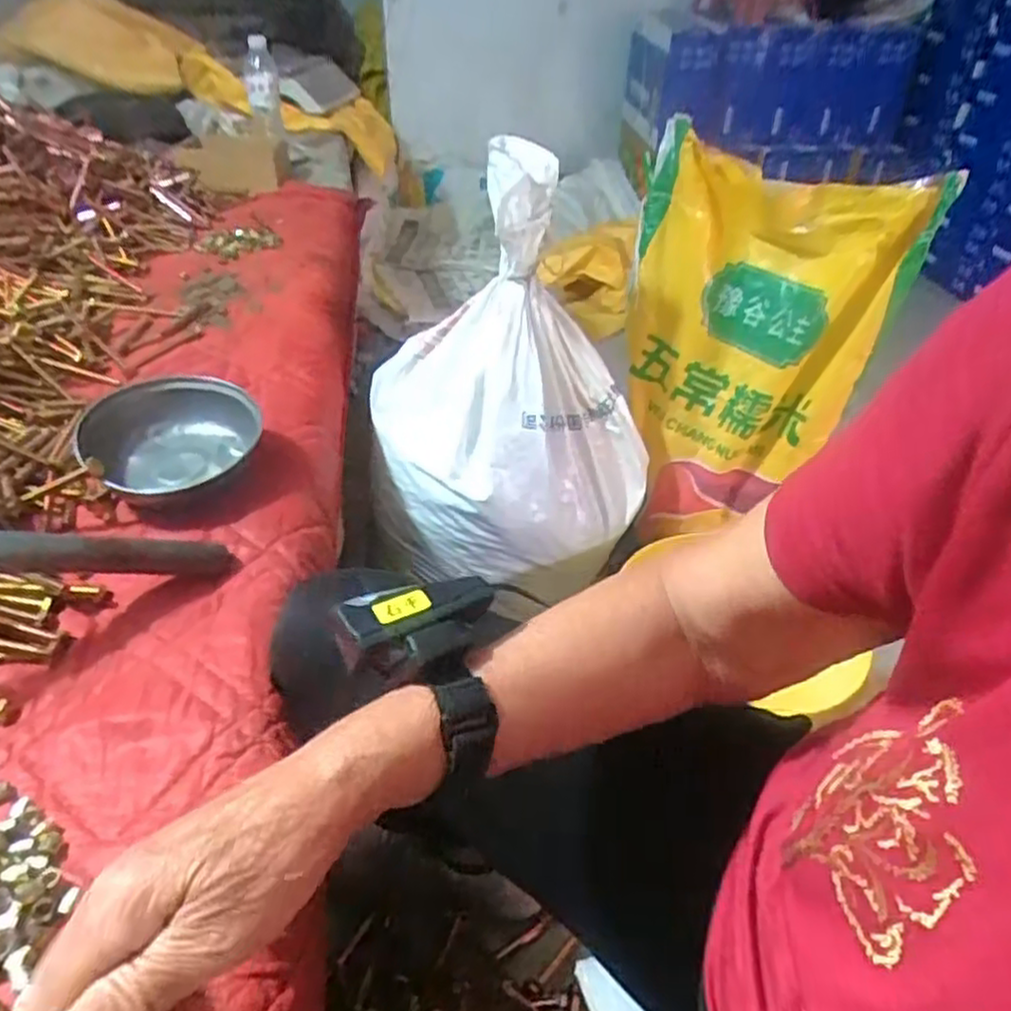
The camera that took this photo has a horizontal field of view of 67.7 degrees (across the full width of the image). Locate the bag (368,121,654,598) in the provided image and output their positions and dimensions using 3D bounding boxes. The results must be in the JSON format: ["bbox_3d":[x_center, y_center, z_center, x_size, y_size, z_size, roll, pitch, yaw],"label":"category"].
[{"bbox_3d":[0.001,-0.117,0.827,0.280,0.428,0.223,-18,41,-24],"label":"bag"}]

